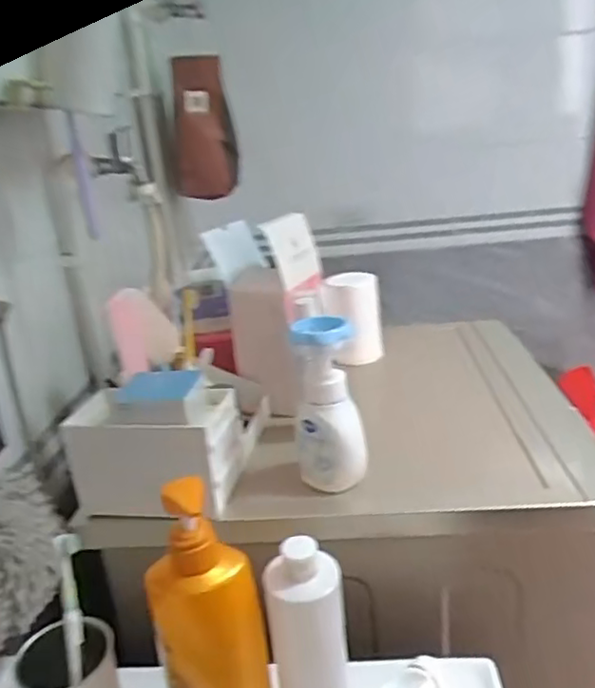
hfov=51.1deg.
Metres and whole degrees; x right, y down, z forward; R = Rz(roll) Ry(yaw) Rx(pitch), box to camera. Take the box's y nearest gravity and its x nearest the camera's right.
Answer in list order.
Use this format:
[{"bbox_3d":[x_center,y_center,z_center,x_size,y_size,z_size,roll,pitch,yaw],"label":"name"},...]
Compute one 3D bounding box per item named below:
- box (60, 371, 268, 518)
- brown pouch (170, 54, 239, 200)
[{"bbox_3d":[-0.153,0.103,0.688,0.163,0.130,0.117,-3,19,8],"label":"box"},{"bbox_3d":[-0.168,-0.381,1.109,0.113,0.264,0.064,-9,46,-9],"label":"brown pouch"}]

